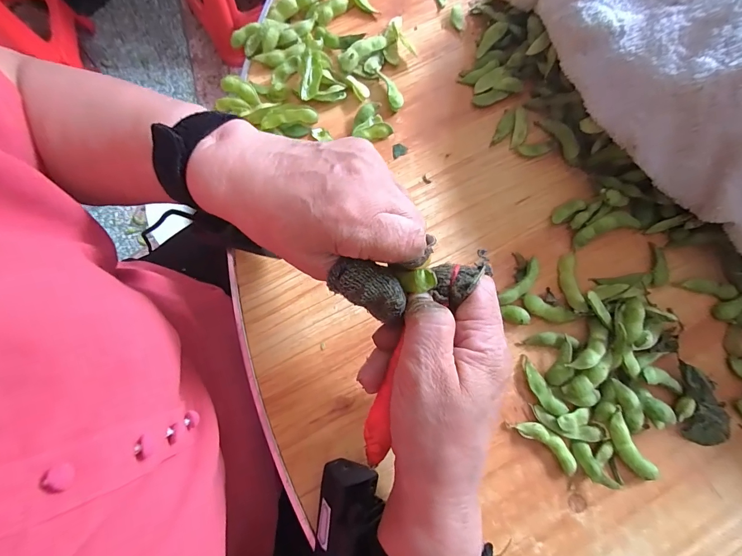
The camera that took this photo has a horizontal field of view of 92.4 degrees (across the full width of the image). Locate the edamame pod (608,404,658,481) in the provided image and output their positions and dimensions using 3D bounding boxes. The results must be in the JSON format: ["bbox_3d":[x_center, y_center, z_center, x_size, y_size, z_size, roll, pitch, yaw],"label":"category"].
[{"bbox_3d":[0.183,0.119,0.251,0.017,0.010,0.053,-33,80,-6],"label":"edamame pod"}]

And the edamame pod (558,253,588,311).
[{"bbox_3d":[0.158,0.003,0.281,0.013,0.012,0.048,-2,78,0],"label":"edamame pod"}]

